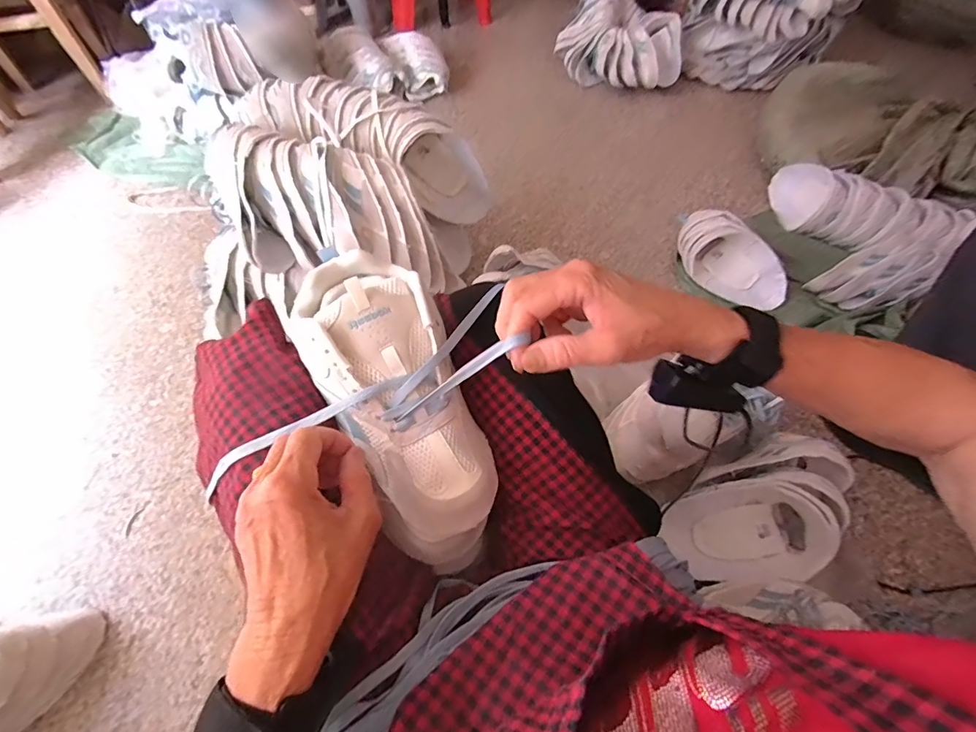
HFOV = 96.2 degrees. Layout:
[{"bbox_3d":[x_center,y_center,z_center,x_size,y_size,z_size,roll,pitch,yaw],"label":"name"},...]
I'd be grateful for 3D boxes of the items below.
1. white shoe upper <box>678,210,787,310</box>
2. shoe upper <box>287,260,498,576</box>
[{"bbox_3d":[0.552,-0.239,0.996,0.274,0.121,0.113,40,65,22],"label":"white shoe upper"},{"bbox_3d":[-0.066,0.038,0.365,0.110,0.069,0.276,-24,90,-14],"label":"shoe upper"}]

